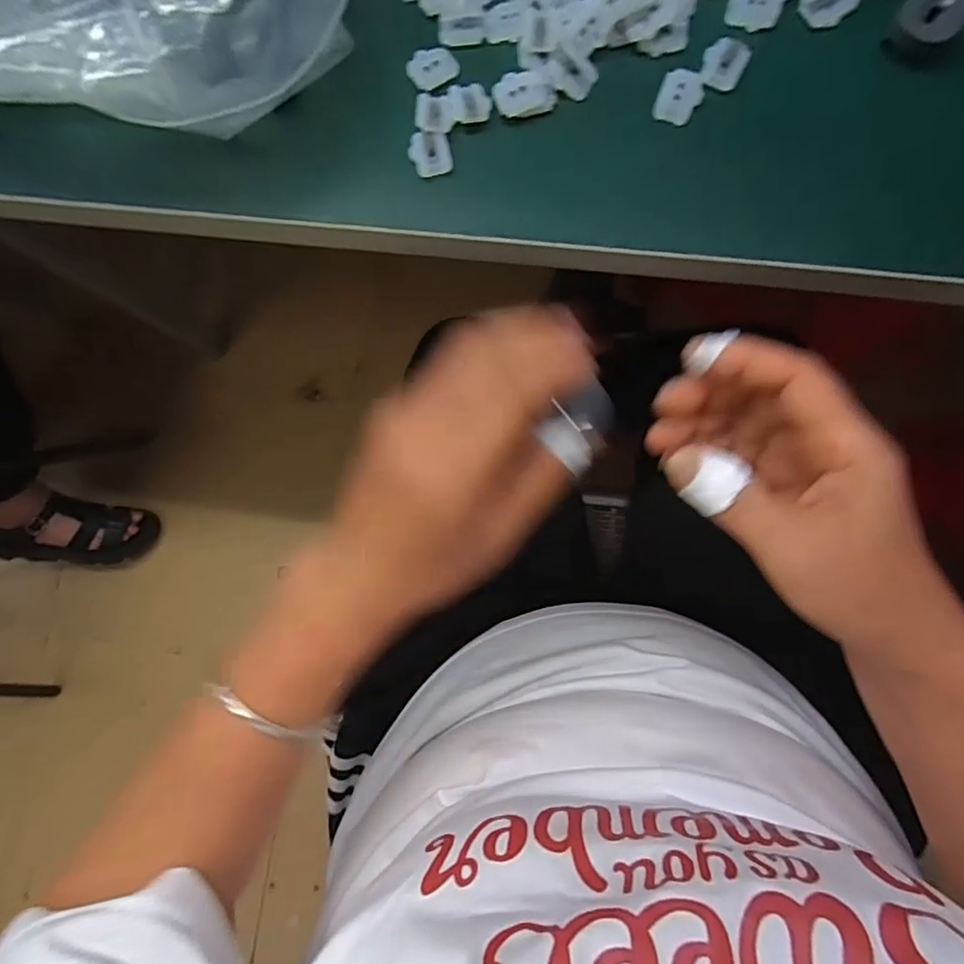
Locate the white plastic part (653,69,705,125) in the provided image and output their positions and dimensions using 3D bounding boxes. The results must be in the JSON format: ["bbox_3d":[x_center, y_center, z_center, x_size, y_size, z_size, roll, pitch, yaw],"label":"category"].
[{"bbox_3d":[0.089,-0.174,0.246,0.019,0.004,0.022,19,103,6],"label":"white plastic part"}]

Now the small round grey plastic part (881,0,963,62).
[{"bbox_3d":[0.191,-0.197,0.234,0.025,0.016,0.024,-1,84,5],"label":"small round grey plastic part"}]

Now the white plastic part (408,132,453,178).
[{"bbox_3d":[-0.024,-0.151,0.253,0.019,0.005,0.020,-1,84,5],"label":"white plastic part"}]

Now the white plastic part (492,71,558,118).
[{"bbox_3d":[0.020,-0.176,0.249,0.028,0.007,0.017,-2,84,5],"label":"white plastic part"}]

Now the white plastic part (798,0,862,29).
[{"bbox_3d":[0.154,-0.213,0.243,0.021,0.005,0.018,-29,83,2],"label":"white plastic part"}]

